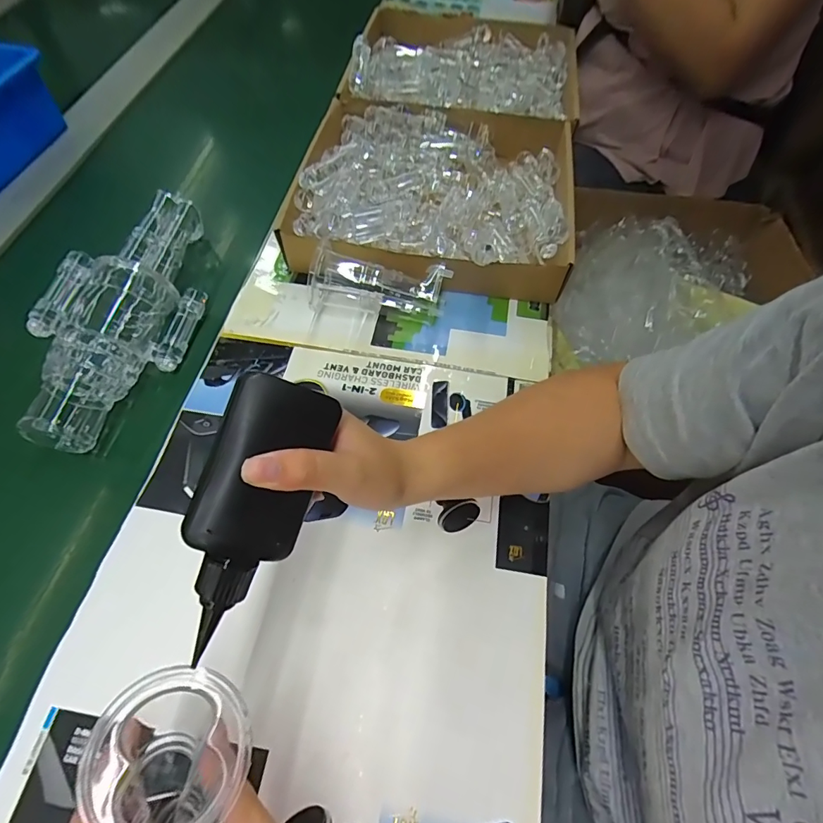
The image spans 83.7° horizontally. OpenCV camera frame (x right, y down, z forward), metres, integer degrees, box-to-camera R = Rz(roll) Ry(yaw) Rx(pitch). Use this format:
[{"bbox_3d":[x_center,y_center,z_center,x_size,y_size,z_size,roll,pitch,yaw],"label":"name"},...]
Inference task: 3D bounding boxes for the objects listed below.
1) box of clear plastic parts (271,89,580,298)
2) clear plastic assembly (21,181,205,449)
[{"bbox_3d":[0.030,-0.257,0.544,0.306,0.063,0.301,9,60,4],"label":"box of clear plastic parts"},{"bbox_3d":[-0.283,-0.103,0.452,0.117,0.056,0.297,8,60,4],"label":"clear plastic assembly"}]

